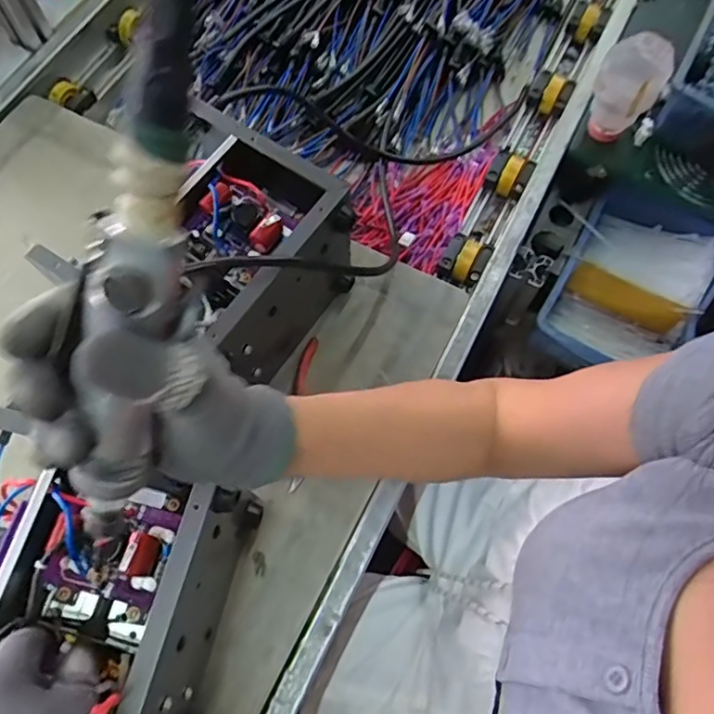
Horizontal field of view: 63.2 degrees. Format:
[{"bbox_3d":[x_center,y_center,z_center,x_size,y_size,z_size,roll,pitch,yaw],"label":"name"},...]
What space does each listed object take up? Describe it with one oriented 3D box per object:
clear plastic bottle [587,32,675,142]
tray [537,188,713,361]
[{"bbox_3d":[0.288,-0.286,0.625,0.067,0.120,0.063,35,70,11],"label":"clear plastic bottle"},{"bbox_3d":[0.321,-0.075,0.687,0.158,0.088,0.223,30,70,10],"label":"tray"}]

